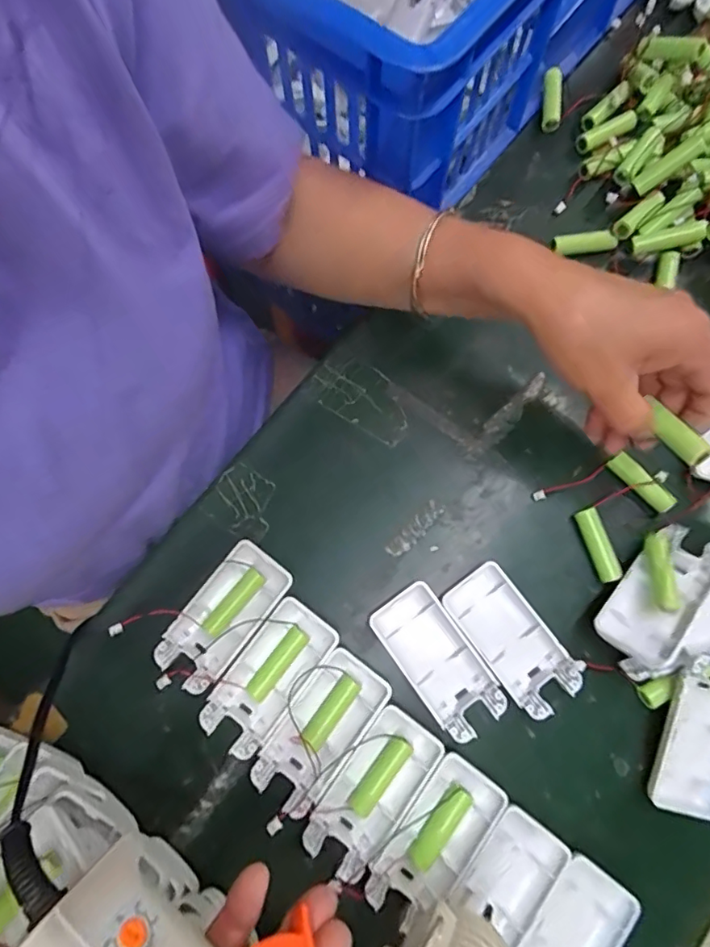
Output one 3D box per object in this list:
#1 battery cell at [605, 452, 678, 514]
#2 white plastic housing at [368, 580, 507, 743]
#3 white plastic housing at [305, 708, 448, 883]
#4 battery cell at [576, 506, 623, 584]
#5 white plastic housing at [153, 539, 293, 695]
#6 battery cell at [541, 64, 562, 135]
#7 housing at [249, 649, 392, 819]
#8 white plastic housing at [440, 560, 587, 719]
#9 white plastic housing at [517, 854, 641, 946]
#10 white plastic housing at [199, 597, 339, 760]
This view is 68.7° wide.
[{"bbox_3d":[0.194,0.005,0.353,0.013,0.017,0.047,-41,81,-8],"label":"battery cell"},{"bbox_3d":[0.052,0.119,0.334,0.044,0.015,0.093,-35,81,-7],"label":"white plastic housing"},{"bbox_3d":[0.010,0.191,0.315,0.045,0.013,0.093,37,81,7],"label":"white plastic housing"},{"bbox_3d":[0.163,0.048,0.350,0.013,0.015,0.049,-17,79,-3],"label":"battery cell"},{"bbox_3d":[-0.085,0.092,0.338,0.044,0.016,0.092,37,81,7],"label":"white plastic housing"},{"bbox_3d":[0.162,-0.307,0.428,0.014,0.013,0.049,1,92,0],"label":"battery cell"},{"bbox_3d":[-0.021,0.158,0.319,0.043,0.022,0.091,37,81,7],"label":"housing"},{"bbox_3d":[0.100,0.106,0.336,0.044,0.016,0.092,-36,81,-7],"label":"white plastic housing"},{"bbox_3d":[0.119,0.271,0.294,0.045,0.013,0.092,34,80,7],"label":"white plastic housing"},{"bbox_3d":[-0.054,0.127,0.330,0.044,0.016,0.092,37,81,7],"label":"white plastic housing"}]

